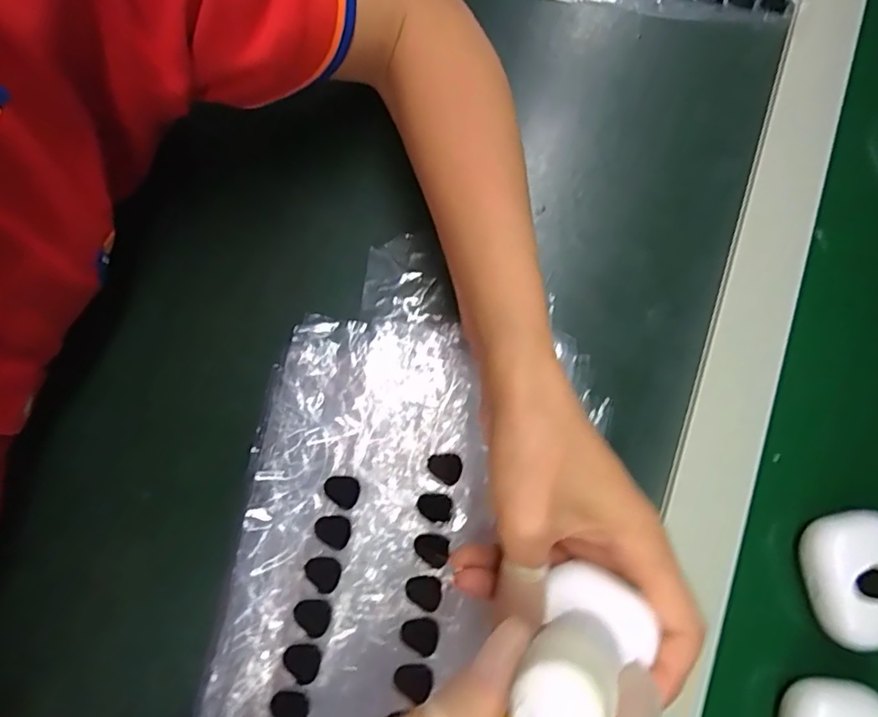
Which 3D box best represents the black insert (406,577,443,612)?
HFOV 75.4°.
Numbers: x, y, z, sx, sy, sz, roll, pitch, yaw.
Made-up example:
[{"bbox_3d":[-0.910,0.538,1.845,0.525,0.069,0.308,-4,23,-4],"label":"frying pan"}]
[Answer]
[{"bbox_3d":[-0.007,0.109,0.265,0.017,0.004,0.014,23,77,4],"label":"black insert"}]

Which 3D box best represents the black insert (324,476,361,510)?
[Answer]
[{"bbox_3d":[-0.047,0.064,0.277,0.017,0.004,0.014,22,77,3],"label":"black insert"}]

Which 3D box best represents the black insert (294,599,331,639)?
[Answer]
[{"bbox_3d":[-0.058,0.118,0.260,0.017,0.004,0.015,22,77,3],"label":"black insert"}]

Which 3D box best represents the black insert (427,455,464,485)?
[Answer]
[{"bbox_3d":[0.003,0.053,0.277,0.017,0.006,0.014,37,78,7],"label":"black insert"}]

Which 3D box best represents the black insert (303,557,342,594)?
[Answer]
[{"bbox_3d":[-0.054,0.100,0.266,0.017,0.004,0.015,42,79,8],"label":"black insert"}]

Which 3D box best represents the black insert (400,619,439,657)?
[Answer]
[{"bbox_3d":[-0.009,0.127,0.259,0.017,0.004,0.014,23,77,4],"label":"black insert"}]

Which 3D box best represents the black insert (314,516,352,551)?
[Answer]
[{"bbox_3d":[-0.051,0.082,0.271,0.017,0.004,0.015,22,77,3],"label":"black insert"}]

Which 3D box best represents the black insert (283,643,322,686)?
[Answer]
[{"bbox_3d":[-0.062,0.136,0.255,0.017,0.004,0.016,0,77,-2],"label":"black insert"}]

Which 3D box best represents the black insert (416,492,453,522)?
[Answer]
[{"bbox_3d":[-0.002,0.071,0.273,0.017,0.004,0.013,9,76,0],"label":"black insert"}]

